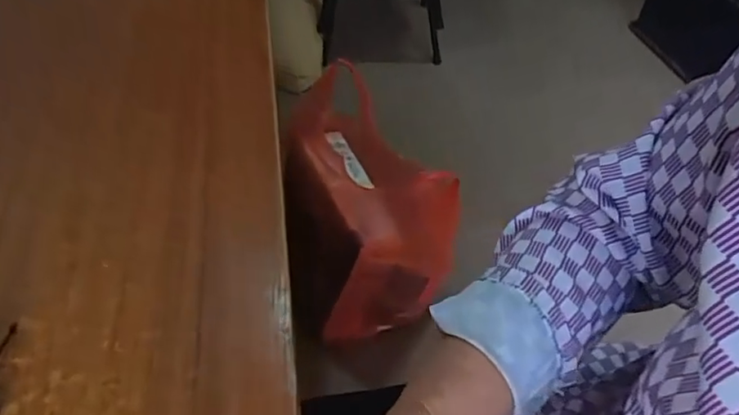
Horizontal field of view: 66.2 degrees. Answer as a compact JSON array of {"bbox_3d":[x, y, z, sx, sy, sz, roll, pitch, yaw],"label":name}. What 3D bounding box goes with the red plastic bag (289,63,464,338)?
[{"bbox_3d":[-0.022,-0.027,1.055,0.224,0.342,0.395,-13,48,-13],"label":"red plastic bag"}]

